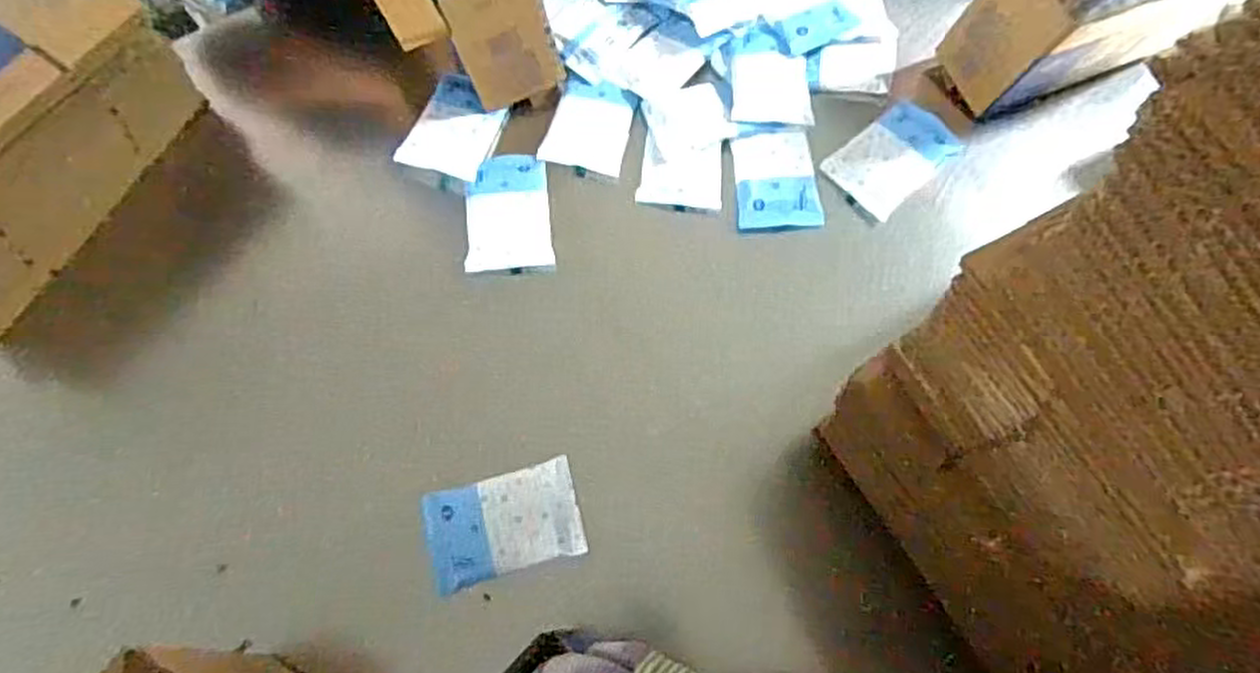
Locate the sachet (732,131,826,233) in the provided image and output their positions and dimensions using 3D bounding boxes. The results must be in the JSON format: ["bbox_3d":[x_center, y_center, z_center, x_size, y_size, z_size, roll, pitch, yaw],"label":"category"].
[{"bbox_3d":[0.151,-0.163,0.793,0.085,0.023,0.101,-7,71,-2],"label":"sachet"}]

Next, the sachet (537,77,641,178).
[{"bbox_3d":[-0.042,-0.231,0.833,0.089,0.011,0.106,13,71,5],"label":"sachet"}]

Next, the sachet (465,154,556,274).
[{"bbox_3d":[-0.126,-0.130,0.785,0.083,0.012,0.132,-7,71,-2],"label":"sachet"}]

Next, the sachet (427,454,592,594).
[{"bbox_3d":[-0.112,0.166,0.674,0.134,0.019,0.084,-15,71,-5],"label":"sachet"}]

